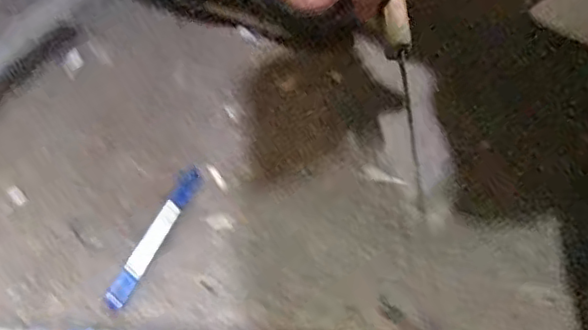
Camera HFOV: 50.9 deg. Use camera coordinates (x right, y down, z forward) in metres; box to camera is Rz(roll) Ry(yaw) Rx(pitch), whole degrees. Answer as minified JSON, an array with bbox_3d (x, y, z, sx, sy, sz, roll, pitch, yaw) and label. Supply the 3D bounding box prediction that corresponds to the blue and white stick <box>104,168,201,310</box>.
[{"bbox_3d":[-0.105,0.050,0.468,0.018,0.012,0.131,16,52,14],"label":"blue and white stick"}]

